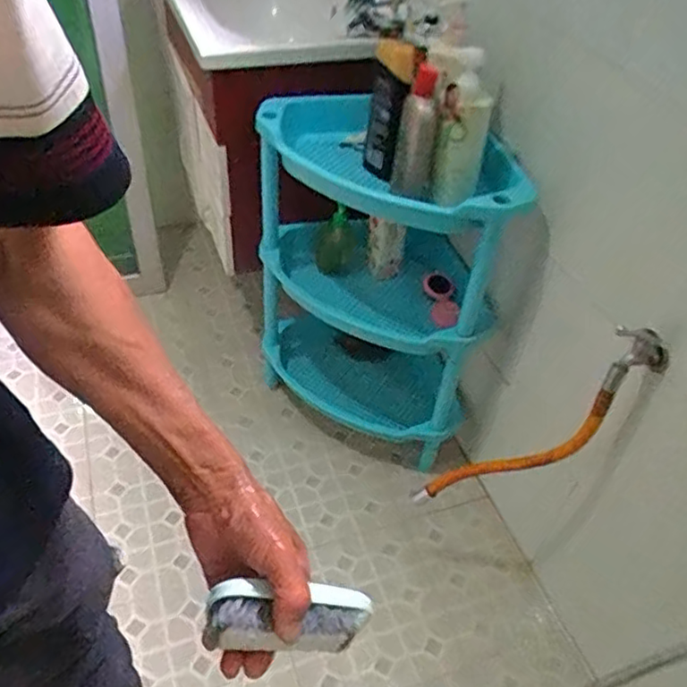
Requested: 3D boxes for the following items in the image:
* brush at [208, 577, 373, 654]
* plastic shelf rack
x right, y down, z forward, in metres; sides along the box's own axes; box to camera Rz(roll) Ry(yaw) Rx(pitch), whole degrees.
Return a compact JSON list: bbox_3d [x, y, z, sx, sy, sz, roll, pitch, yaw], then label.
[{"bbox_3d":[-0.039,0.198,0.455,0.114,0.045,0.037,11,42,-14],"label":"brush"},{"bbox_3d":[0.047,-0.115,1.247,0.464,0.641,0.249,26,45,21],"label":"plastic shelf rack"}]

